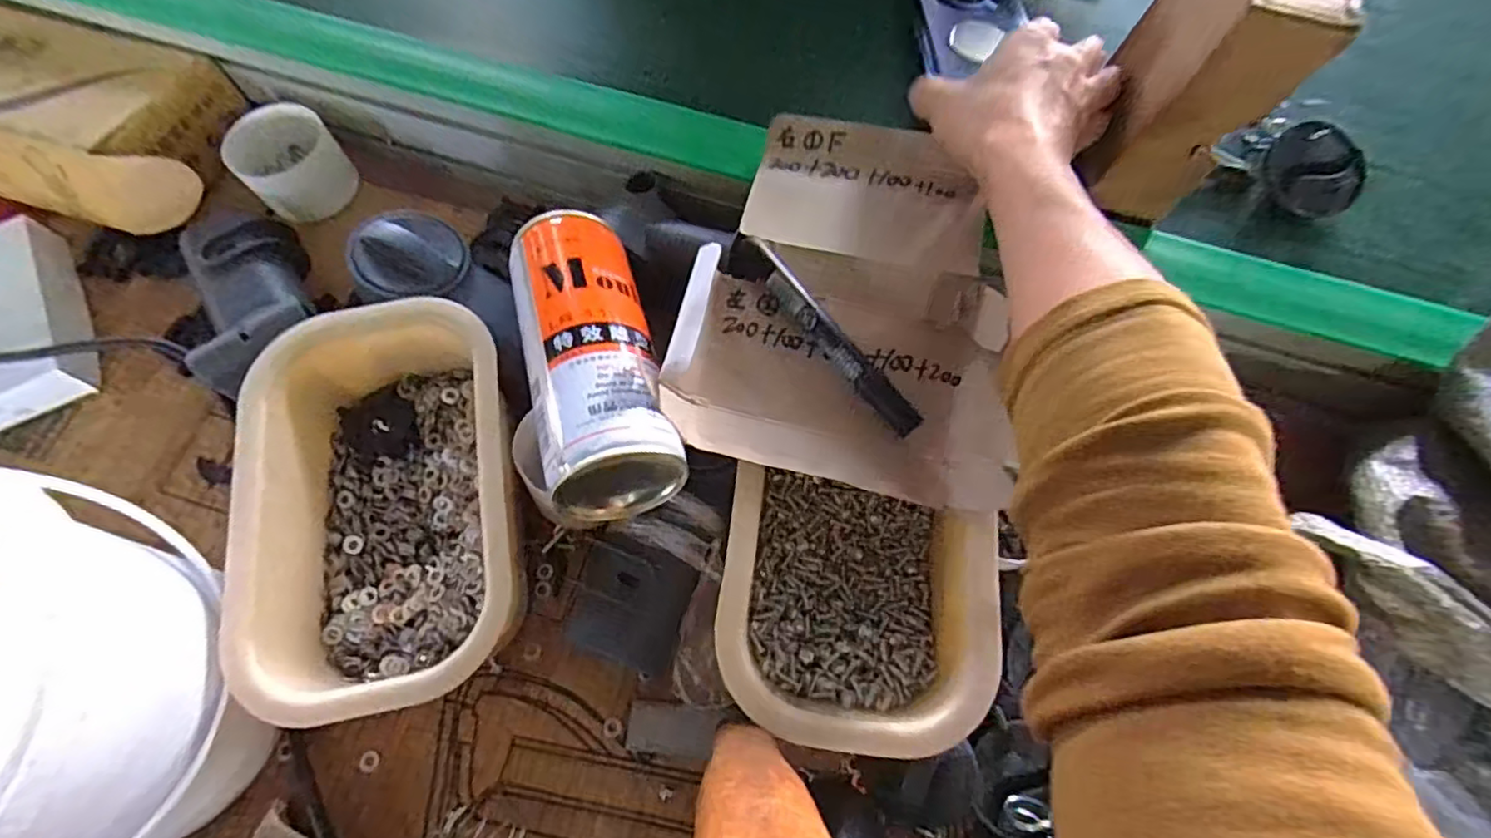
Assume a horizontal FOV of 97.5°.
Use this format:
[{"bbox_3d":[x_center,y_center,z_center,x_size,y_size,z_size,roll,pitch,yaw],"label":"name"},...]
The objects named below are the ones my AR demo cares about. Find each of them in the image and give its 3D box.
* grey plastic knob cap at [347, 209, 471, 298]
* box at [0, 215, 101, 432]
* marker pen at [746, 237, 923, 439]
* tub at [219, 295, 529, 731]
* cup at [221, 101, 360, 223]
[{"bbox_3d":[-0.199,-0.097,0.387,0.059,0.018,0.061,0,69,0],"label":"grey plastic knob cap"},{"bbox_3d":[-0.480,-0.063,0.418,0.081,0.031,0.133,-26,71,-10],"label":"box"},{"bbox_3d":[0.043,-0.042,0.338,0.015,0.022,0.125,-38,74,-13],"label":"marker pen"},{"bbox_3d":[-0.185,0.048,0.355,0.130,0.083,0.201,-9,69,-4],"label":"tub"},{"bbox_3d":[-0.323,-0.182,0.462,0.064,0.048,0.062,0,69,0],"label":"cup"}]

